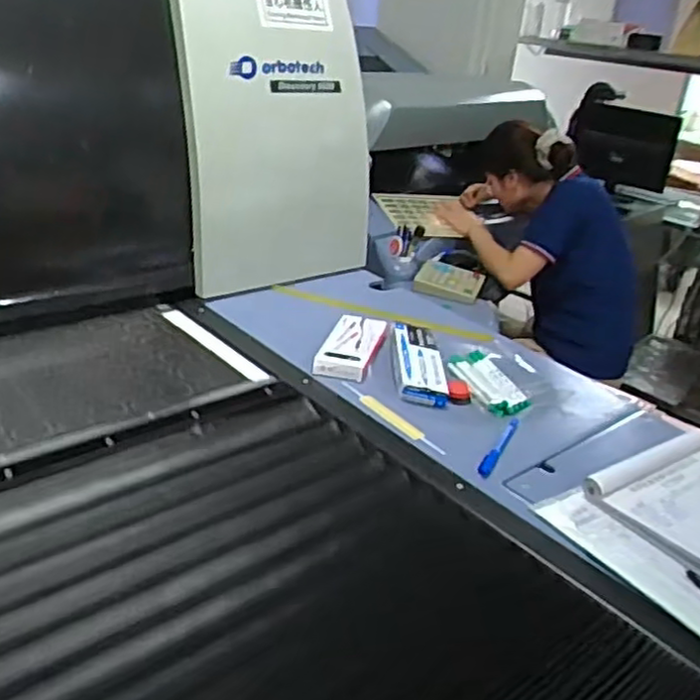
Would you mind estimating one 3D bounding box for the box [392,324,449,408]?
[{"bbox_3d":[0.100,0.017,1.033,0.074,0.020,0.190,6,35,-8],"label":"box"}]

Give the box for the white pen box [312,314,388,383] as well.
[{"bbox_3d":[0.002,-0.007,1.042,0.074,0.022,0.182,11,26,10],"label":"white pen box"}]

